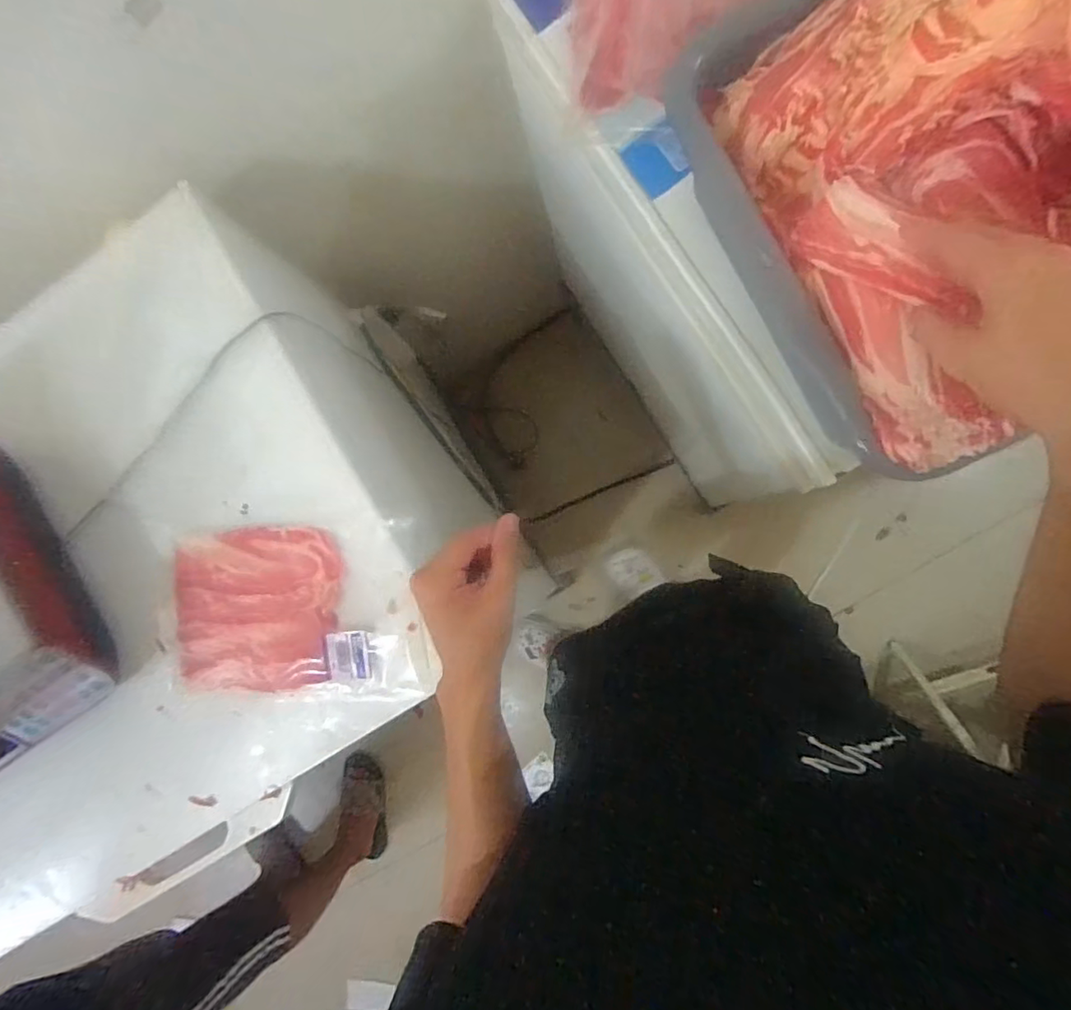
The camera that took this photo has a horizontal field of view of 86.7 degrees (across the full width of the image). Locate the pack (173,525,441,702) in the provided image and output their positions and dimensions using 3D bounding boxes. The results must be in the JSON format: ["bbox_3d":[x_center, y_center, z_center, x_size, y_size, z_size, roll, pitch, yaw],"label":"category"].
[{"bbox_3d":[-0.265,0.119,0.620,0.286,0.020,0.185,0,87,10],"label":"pack"}]

